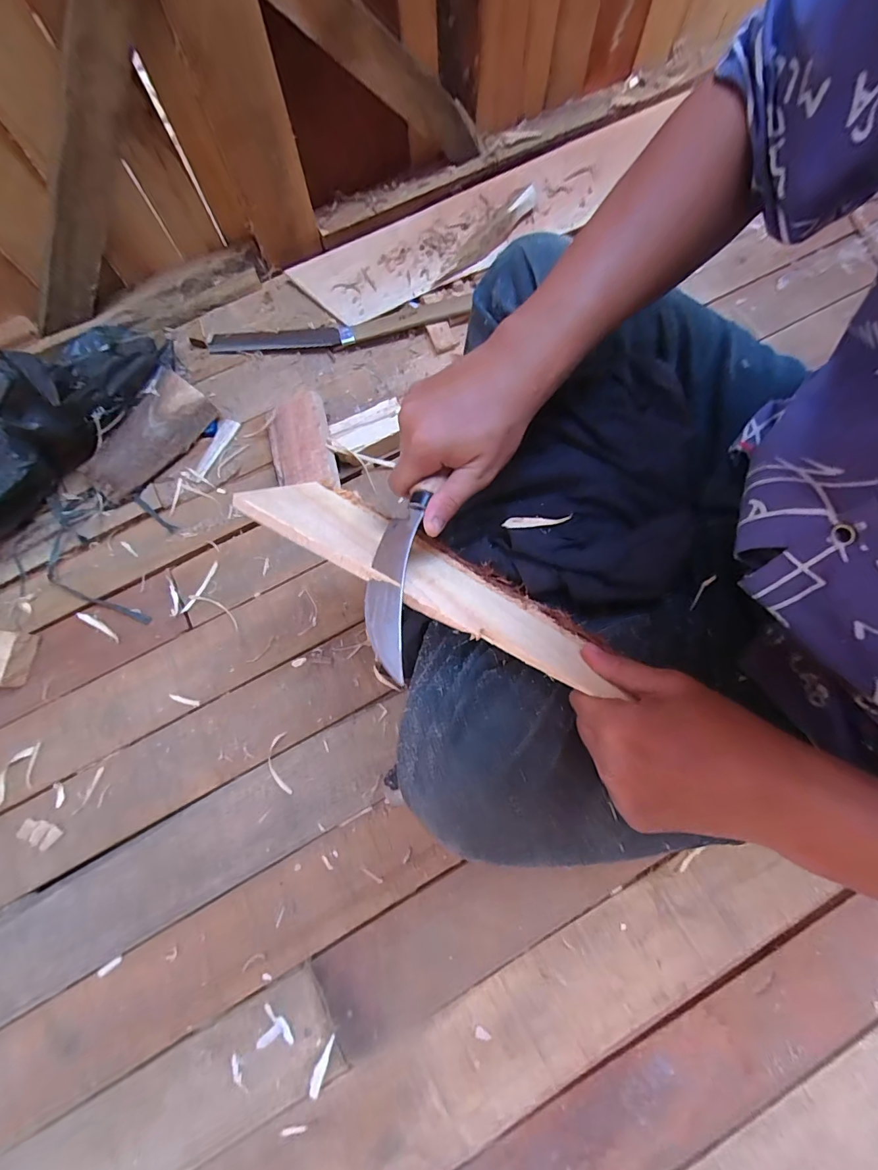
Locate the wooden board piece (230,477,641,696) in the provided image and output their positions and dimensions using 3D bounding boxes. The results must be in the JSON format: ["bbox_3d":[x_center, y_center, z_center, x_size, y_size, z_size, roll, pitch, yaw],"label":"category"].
[{"bbox_3d":[-0.007,-0.011,0.320,0.267,0.087,0.010,29,119,11],"label":"wooden board piece"}]

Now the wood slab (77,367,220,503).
[{"bbox_3d":[-0.373,-0.188,0.579,0.088,0.016,0.173,37,85,-4],"label":"wood slab"}]

